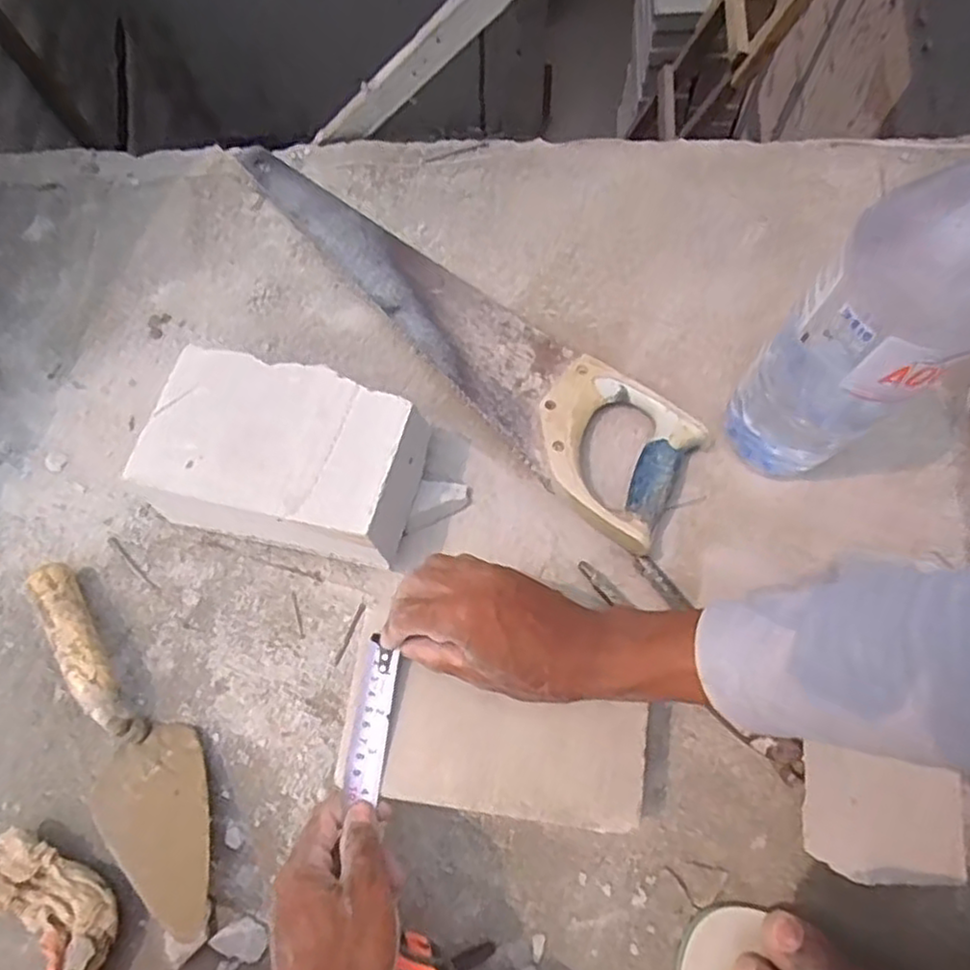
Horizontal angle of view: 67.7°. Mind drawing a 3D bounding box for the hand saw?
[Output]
[{"bbox_3d":[-0.038,-0.156,0.634,0.528,0.042,0.122,41,78,13],"label":"hand saw"}]

